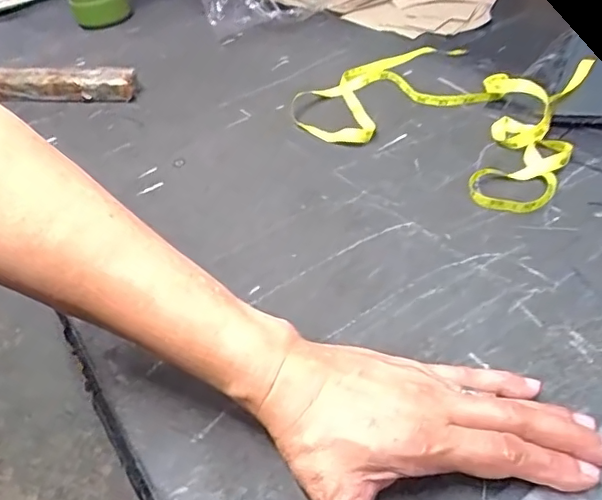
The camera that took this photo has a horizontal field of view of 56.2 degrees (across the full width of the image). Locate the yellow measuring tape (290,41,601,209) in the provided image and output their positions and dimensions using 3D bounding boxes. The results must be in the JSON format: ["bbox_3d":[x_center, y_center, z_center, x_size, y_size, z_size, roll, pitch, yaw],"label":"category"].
[{"bbox_3d":[0.161,-0.162,0.567,0.264,0.037,0.292,-38,48,-27],"label":"yellow measuring tape"}]

